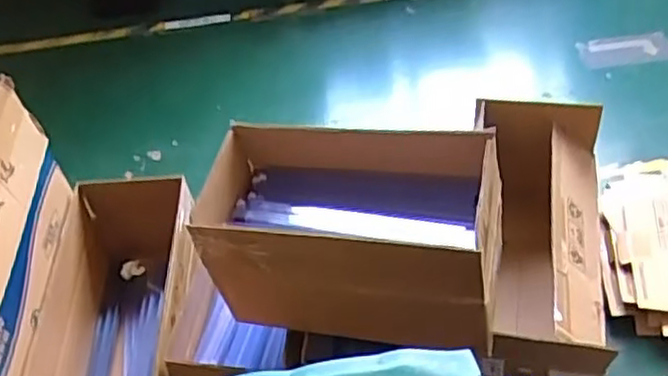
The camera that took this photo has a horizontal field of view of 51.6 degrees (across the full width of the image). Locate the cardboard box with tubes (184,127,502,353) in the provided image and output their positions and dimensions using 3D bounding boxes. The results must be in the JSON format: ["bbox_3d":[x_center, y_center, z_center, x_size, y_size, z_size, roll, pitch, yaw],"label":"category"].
[{"bbox_3d":[0.026,0.071,1.204,0.494,0.265,0.264,6,49,11],"label":"cardboard box with tubes"}]

